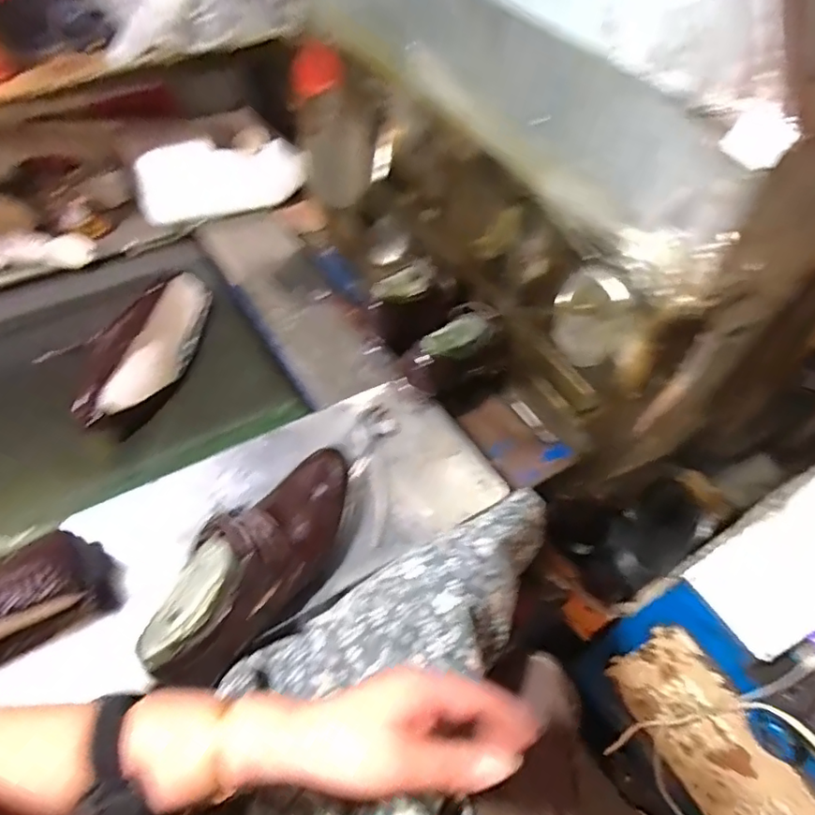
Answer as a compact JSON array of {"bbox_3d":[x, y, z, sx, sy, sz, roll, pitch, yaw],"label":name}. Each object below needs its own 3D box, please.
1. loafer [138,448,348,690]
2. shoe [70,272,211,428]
[{"bbox_3d":[-0.139,0.140,0.551,0.084,0.087,0.269,26,43,14],"label":"loafer"},{"bbox_3d":[-0.352,-0.080,0.760,0.084,0.081,0.272,8,53,1],"label":"shoe"}]

